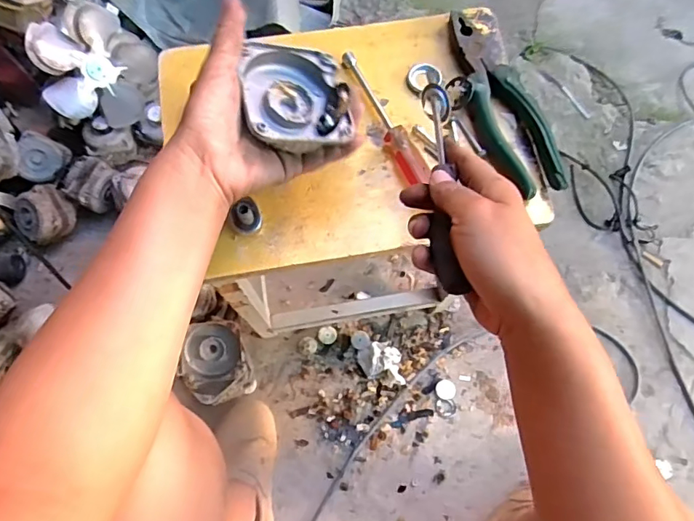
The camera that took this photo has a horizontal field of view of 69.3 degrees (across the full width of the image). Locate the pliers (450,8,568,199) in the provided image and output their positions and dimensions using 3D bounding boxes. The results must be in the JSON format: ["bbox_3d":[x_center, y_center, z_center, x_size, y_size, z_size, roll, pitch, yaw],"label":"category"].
[{"bbox_3d":[0.142,-0.153,0.464,0.058,0.021,0.202,-13,71,-2],"label":"pliers"}]

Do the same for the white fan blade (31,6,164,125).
[{"bbox_3d":[-0.423,-0.327,0.846,0.188,0.026,0.174,-16,117,-33],"label":"white fan blade"}]

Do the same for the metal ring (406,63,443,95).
[{"bbox_3d":[0.075,-0.179,0.487,0.036,0.009,0.031,-25,72,-6],"label":"metal ring"}]

